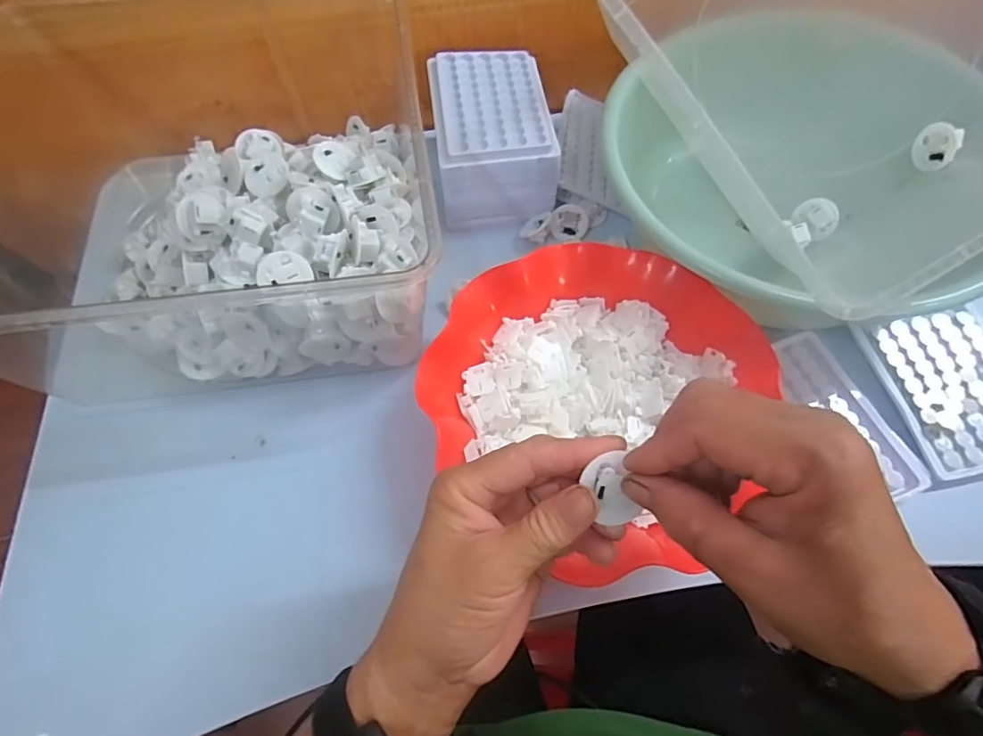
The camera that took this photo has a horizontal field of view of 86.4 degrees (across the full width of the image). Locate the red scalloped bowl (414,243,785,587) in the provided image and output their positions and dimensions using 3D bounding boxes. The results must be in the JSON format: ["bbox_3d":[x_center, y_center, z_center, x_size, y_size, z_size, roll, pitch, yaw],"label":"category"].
[{"bbox_3d":[0.069,0.015,0.362,0.203,0.064,0.204,-1,63,1],"label":"red scalloped bowl"}]

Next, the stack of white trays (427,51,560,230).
[{"bbox_3d":[0.000,-0.204,0.465,0.095,0.074,0.128,-7,63,-2],"label":"stack of white trays"}]

